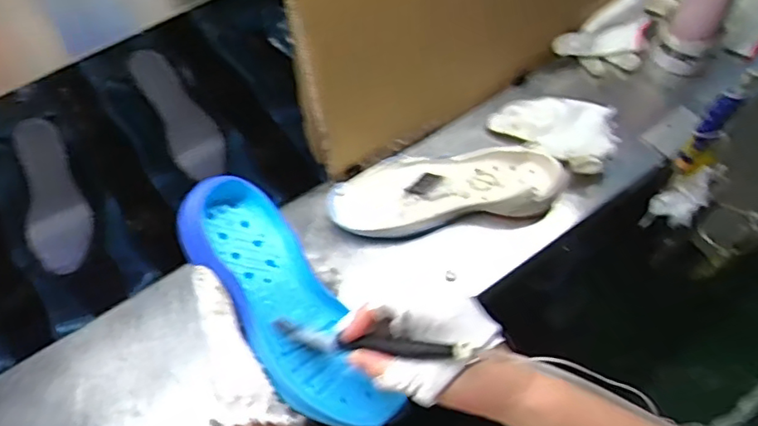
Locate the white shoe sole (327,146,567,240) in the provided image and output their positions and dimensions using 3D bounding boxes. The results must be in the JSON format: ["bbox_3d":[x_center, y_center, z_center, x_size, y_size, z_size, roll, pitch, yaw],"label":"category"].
[{"bbox_3d":[0.082,-0.030,0.749,0.291,0.036,0.106,-8,59,-4],"label":"white shoe sole"}]

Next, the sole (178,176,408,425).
[{"bbox_3d":[-0.073,0.070,0.472,0.078,0.043,0.229,-32,83,-18],"label":"sole"}]

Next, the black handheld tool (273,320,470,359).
[{"bbox_3d":[-0.015,0.092,0.431,0.151,0.018,0.015,-3,53,35],"label":"black handheld tool"}]

